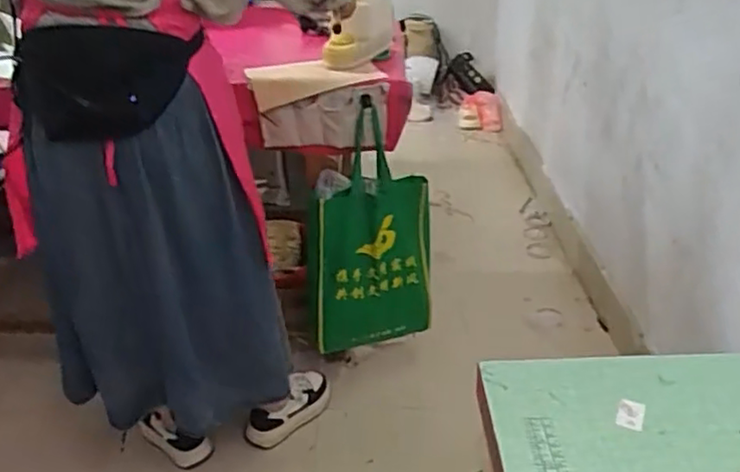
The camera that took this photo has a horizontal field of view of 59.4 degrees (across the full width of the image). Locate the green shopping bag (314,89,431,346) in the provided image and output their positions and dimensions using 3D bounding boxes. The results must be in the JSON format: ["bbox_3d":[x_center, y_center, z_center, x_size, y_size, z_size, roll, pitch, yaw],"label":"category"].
[{"bbox_3d":[0.001,0.019,1.494,0.279,0.500,0.136,-7,30,-10],"label":"green shopping bag"}]

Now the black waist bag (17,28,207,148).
[{"bbox_3d":[-0.397,-0.226,0.968,0.278,0.156,0.051,2,30,5],"label":"black waist bag"}]

